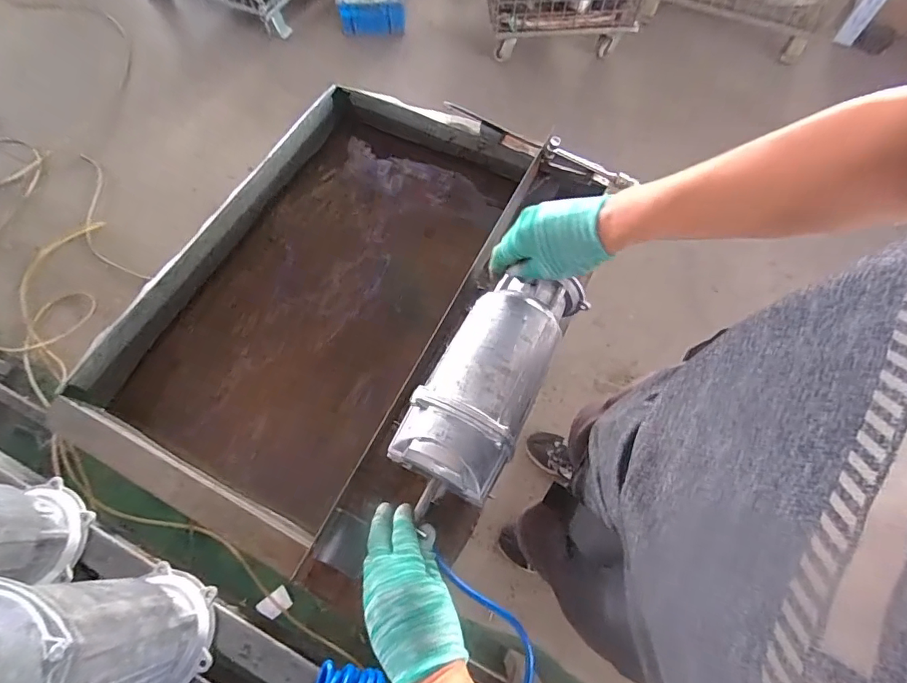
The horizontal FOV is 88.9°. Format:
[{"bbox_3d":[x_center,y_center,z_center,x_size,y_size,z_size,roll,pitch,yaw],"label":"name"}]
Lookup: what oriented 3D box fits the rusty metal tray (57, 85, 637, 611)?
[{"bbox_3d":[-0.146,-0.063,0.766,0.573,0.186,0.742,23,69,10],"label":"rusty metal tray"}]

